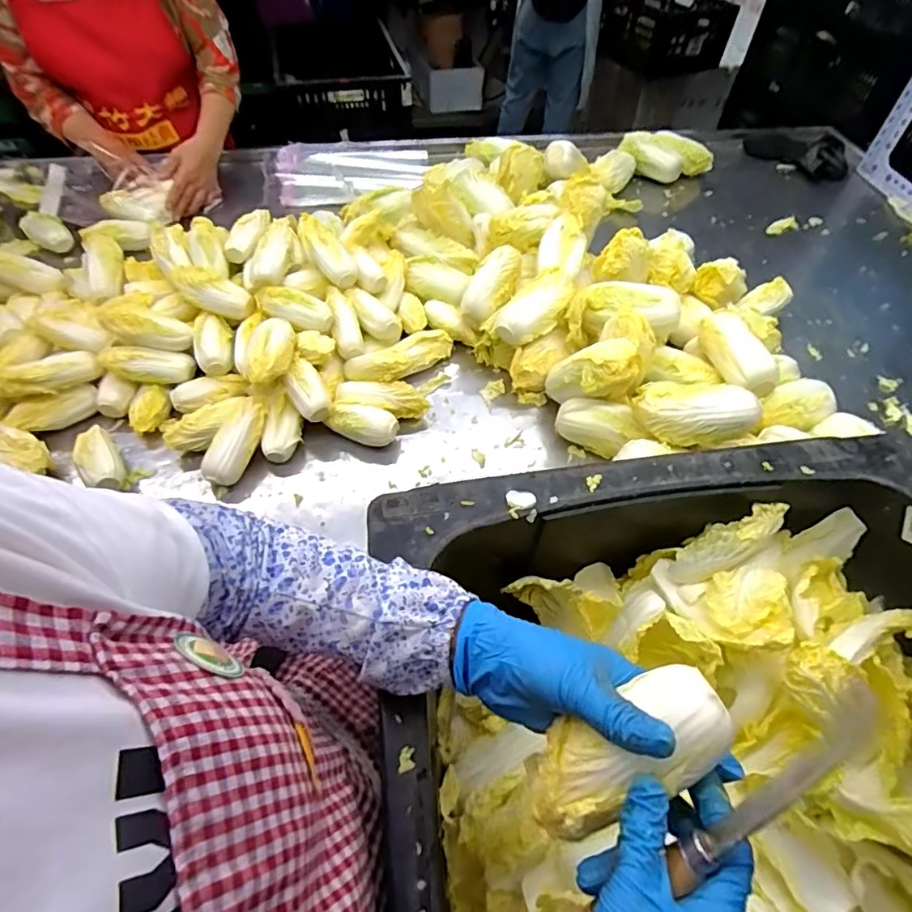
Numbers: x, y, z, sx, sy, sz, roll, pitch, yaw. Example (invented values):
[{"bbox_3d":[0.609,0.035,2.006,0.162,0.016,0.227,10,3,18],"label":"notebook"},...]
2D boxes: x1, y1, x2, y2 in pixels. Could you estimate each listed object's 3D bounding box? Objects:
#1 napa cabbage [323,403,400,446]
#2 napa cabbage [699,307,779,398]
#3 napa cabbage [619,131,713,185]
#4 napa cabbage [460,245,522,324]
[{"bbox_3d":[-0.126,-0.041,0.731,0.095,0.051,0.046,18,54,12],"label":"napa cabbage"},{"bbox_3d":[0.385,-0.144,0.744,0.054,0.058,0.129,-10,54,-9],"label":"napa cabbage"},{"bbox_3d":[0.470,-0.664,1.195,0.216,0.077,0.086,3,53,1],"label":"napa cabbage"},{"bbox_3d":[0.056,-0.264,0.816,0.063,0.066,0.115,22,55,15],"label":"napa cabbage"}]

